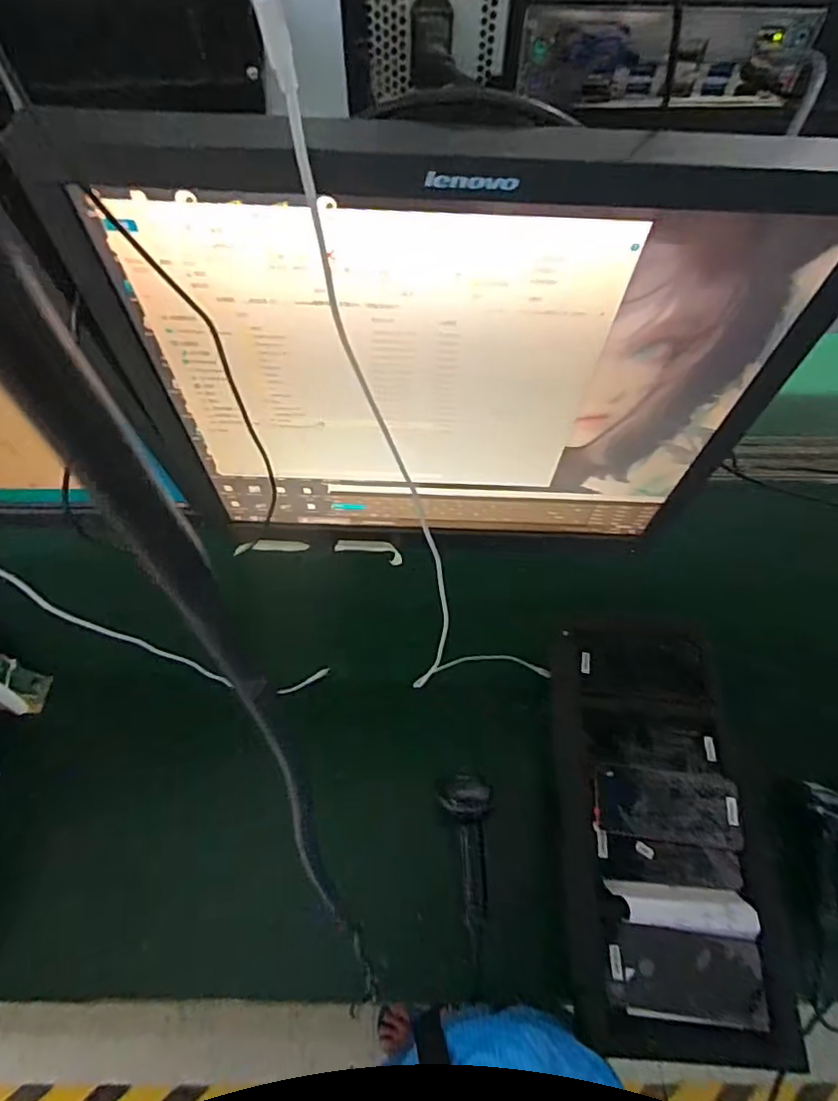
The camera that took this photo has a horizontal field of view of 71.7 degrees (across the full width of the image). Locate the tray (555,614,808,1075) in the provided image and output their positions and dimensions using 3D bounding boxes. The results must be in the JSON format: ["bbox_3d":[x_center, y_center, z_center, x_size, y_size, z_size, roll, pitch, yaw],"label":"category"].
[{"bbox_3d":[0.291,0.311,0.701,0.240,0.077,0.473,2,58,0],"label":"tray"}]

